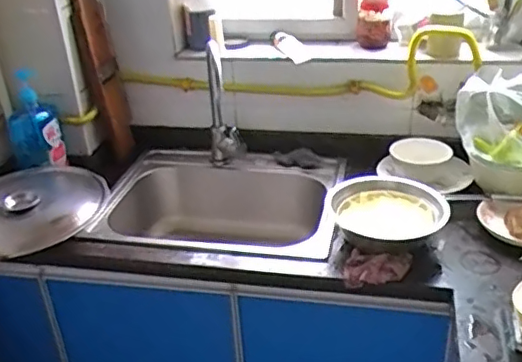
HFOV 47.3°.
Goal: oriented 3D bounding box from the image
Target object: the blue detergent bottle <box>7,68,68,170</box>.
[{"bbox_3d":[-0.502,-0.127,1.305,0.108,0.235,0.097,-10,30,-13],"label":"blue detergent bottle"}]

